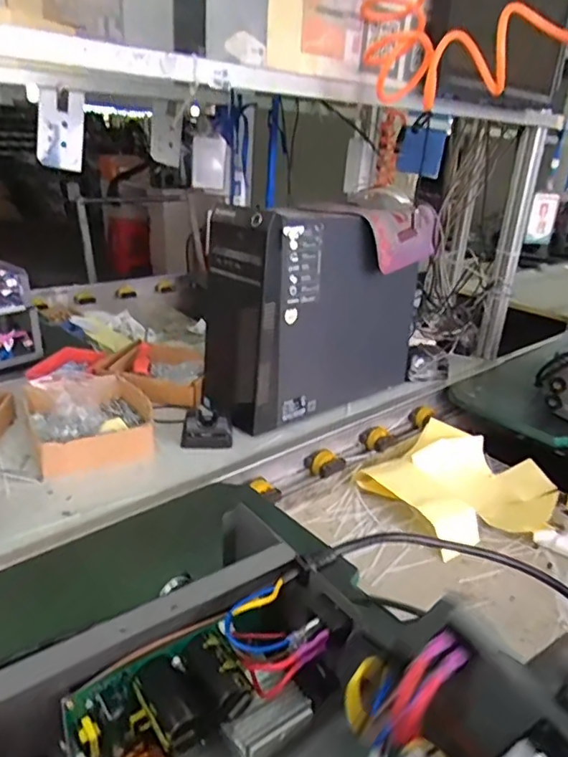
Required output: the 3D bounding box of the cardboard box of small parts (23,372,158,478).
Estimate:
[{"bbox_3d":[-0.329,0.061,0.932,0.188,0.055,0.246,-9,27,-28],"label":"cardboard box of small parts"}]

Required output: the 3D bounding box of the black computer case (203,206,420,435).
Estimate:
[{"bbox_3d":[0.079,-0.130,1.054,0.429,0.359,0.173,-17,31,-39],"label":"black computer case"}]

